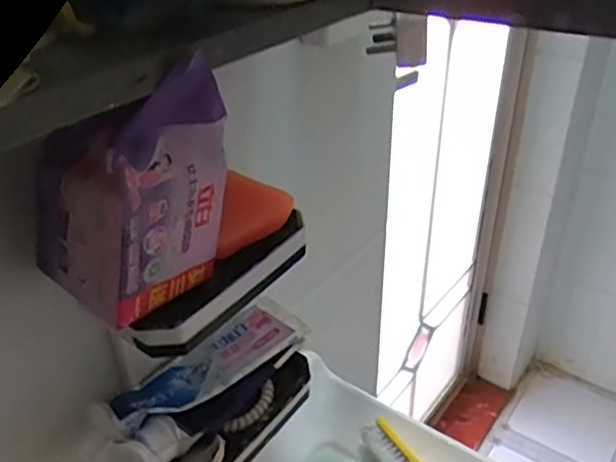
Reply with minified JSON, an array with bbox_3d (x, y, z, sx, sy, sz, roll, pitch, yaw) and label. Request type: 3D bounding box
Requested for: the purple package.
[{"bbox_3d":[-0.086,-0.022,0.315,0.073,0.110,0.077,22,39,31],"label":"purple package"}]

